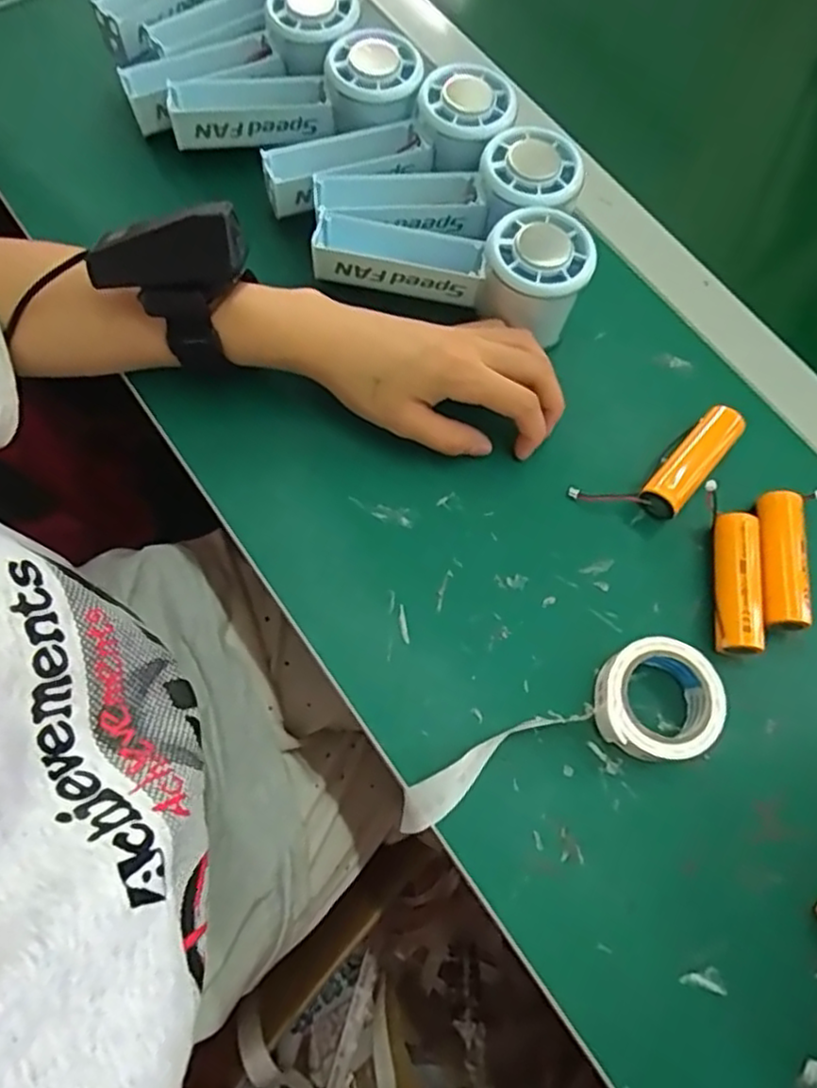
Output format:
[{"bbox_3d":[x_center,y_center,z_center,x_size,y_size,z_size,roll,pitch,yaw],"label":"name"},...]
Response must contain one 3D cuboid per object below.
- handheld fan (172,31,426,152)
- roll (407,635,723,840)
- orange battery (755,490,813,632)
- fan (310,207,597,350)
[{"bbox_3d":[-0.068,-0.269,0.417,0.147,0.046,0.052,-5,70,-5],"label":"handheld fan"},{"bbox_3d":[0.072,0.094,0.322,0.159,0.021,0.052,-22,72,-9],"label":"roll"},{"bbox_3d":[0.193,0.008,0.359,0.024,0.019,0.070,6,70,0],"label":"orange battery"},{"bbox_3d":[0.024,-0.156,0.389,0.148,0.046,0.048,11,70,9],"label":"fan"}]

